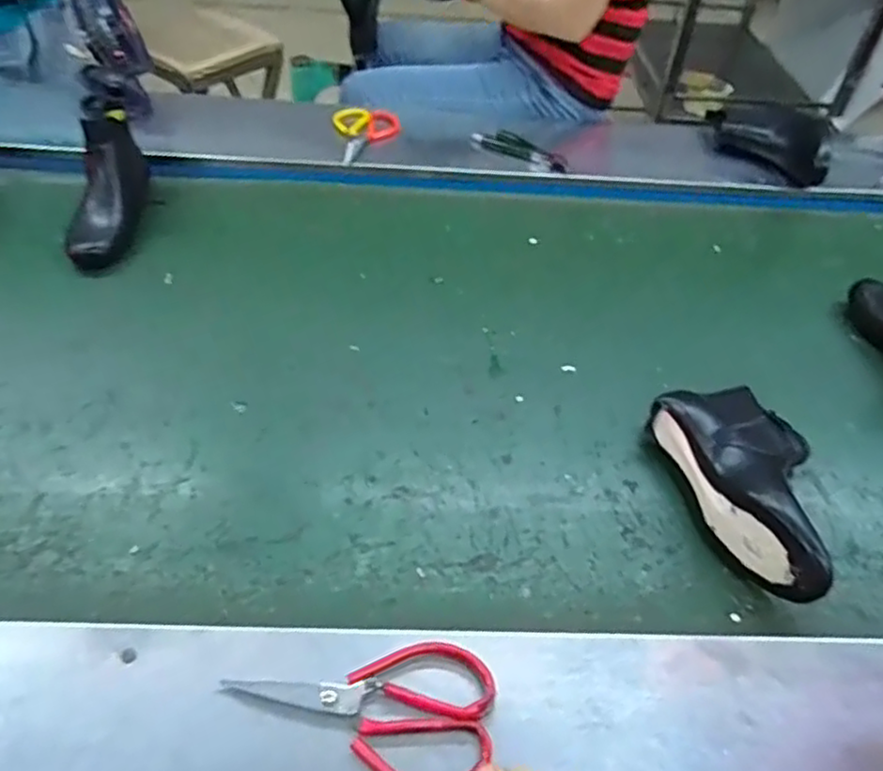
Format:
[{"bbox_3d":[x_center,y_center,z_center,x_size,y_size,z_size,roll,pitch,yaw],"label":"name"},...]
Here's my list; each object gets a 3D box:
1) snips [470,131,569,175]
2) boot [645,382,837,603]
[{"bbox_3d":[0.131,-0.397,1.135,0.184,0.031,0.032,31,53,22],"label":"snips"},{"bbox_3d":[0.326,0.089,0.675,0.157,0.077,0.225,-19,52,-20],"label":"boot"}]

